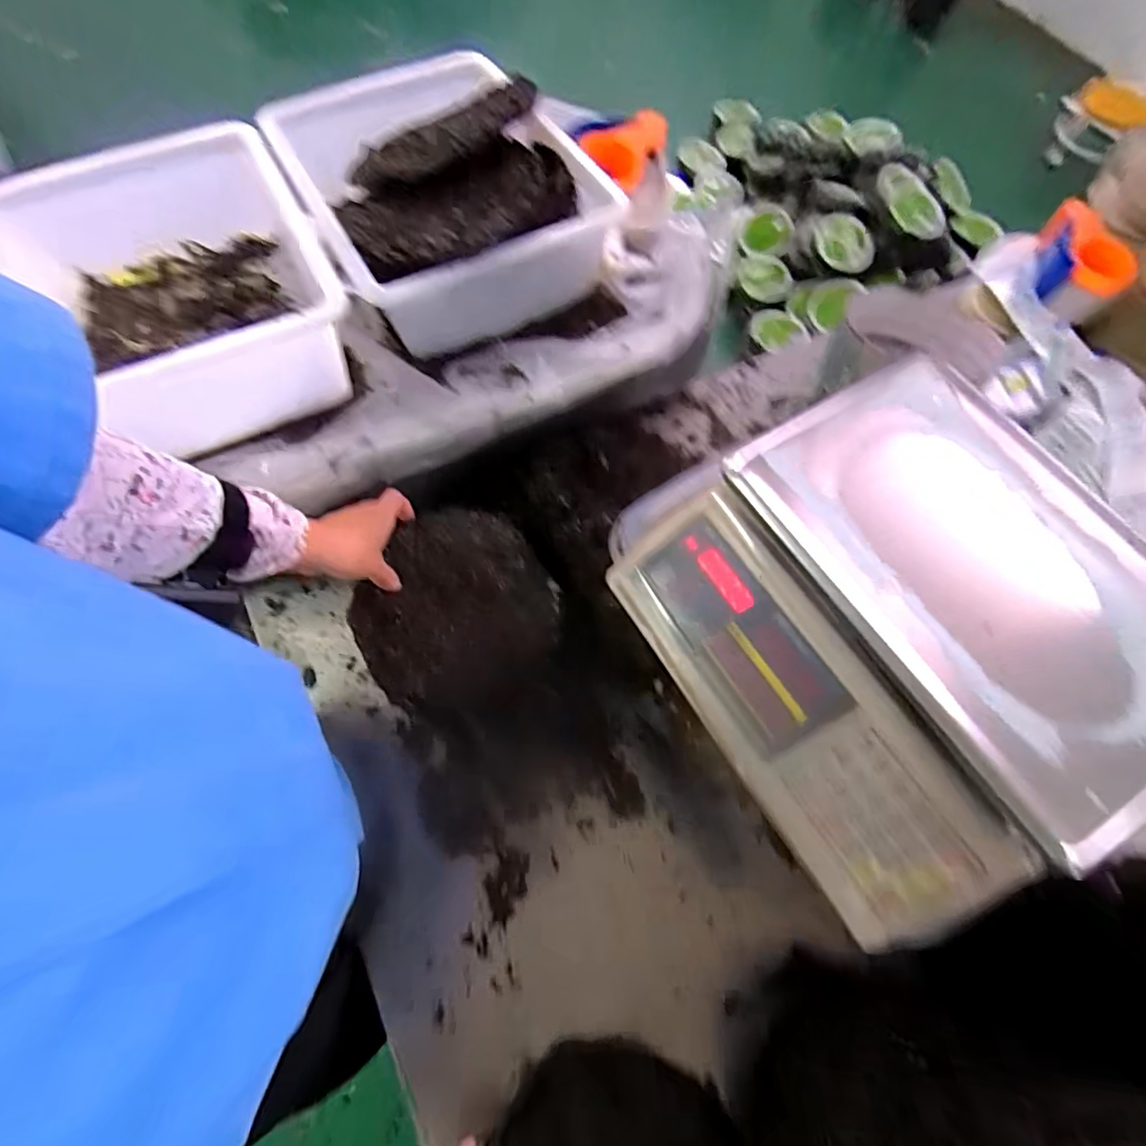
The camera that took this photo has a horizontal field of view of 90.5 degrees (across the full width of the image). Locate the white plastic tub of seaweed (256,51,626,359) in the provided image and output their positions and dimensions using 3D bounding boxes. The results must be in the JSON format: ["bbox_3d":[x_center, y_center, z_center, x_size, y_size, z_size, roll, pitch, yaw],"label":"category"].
[{"bbox_3d":[-0.147,-0.421,0.628,0.275,0.129,0.351,-26,69,-13],"label":"white plastic tub of seaweed"}]

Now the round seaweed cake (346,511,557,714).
[{"bbox_3d":[-0.122,0.038,0.589,0.192,0.034,0.204,2,70,-7],"label":"round seaweed cake"}]

